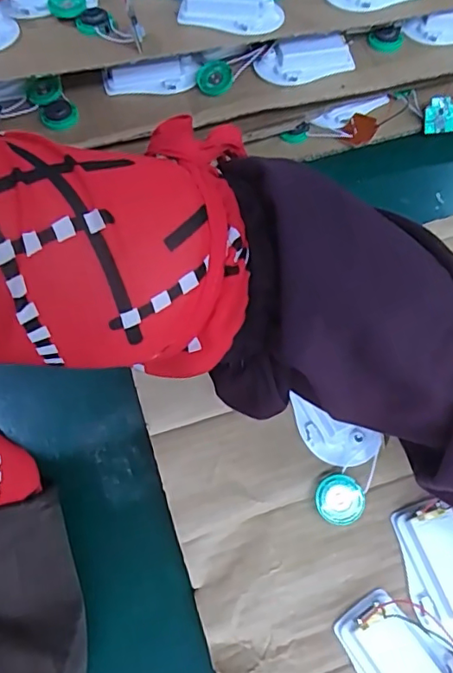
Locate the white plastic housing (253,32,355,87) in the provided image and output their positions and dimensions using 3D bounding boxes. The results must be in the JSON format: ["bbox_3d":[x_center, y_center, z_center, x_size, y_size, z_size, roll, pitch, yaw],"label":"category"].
[{"bbox_3d":[0.065,-0.226,0.440,0.078,0.030,0.020,-11,61,-4],"label":"white plastic housing"}]

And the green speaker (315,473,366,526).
[{"bbox_3d":[0.068,0.098,0.327,0.029,0.006,0.029,-3,80,17],"label":"green speaker"}]

